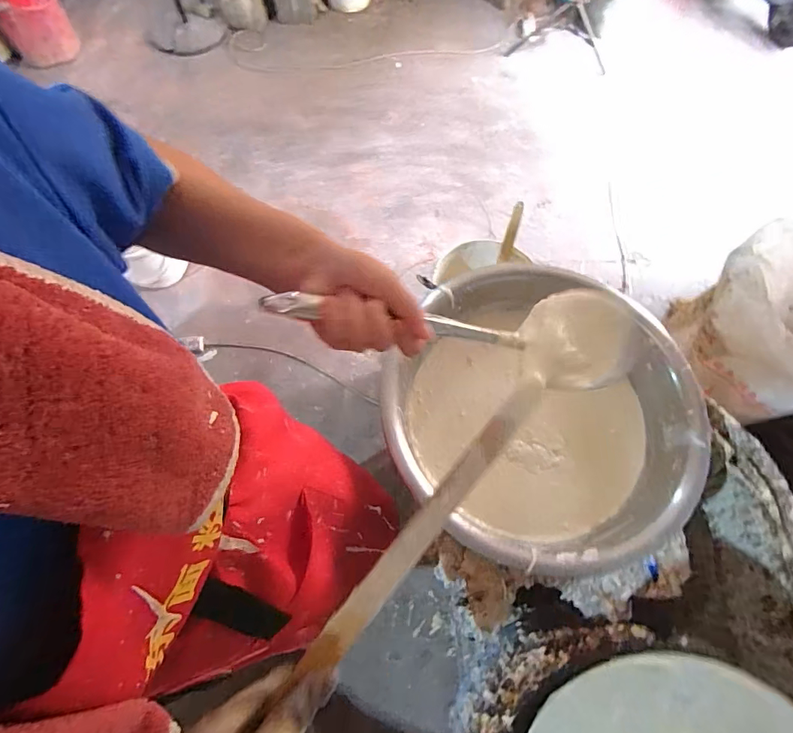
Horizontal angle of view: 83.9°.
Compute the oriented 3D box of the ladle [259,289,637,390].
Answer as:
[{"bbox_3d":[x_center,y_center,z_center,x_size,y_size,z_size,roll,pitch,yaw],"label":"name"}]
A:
[{"bbox_3d":[0.061,-0.034,0.381,0.332,0.055,0.093,3,66,-20],"label":"ladle"}]

